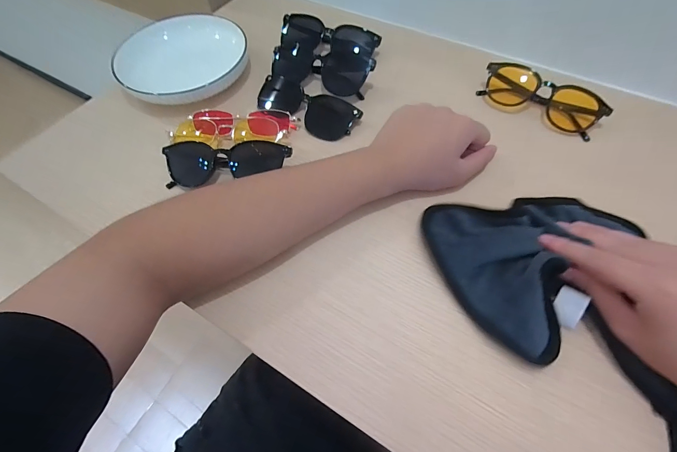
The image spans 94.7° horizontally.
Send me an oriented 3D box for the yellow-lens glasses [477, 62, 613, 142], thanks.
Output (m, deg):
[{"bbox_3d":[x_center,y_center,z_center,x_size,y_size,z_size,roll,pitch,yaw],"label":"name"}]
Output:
[{"bbox_3d":[0.242,-0.155,0.374,0.138,0.029,0.041,32,67,19],"label":"yellow-lens glasses"}]

